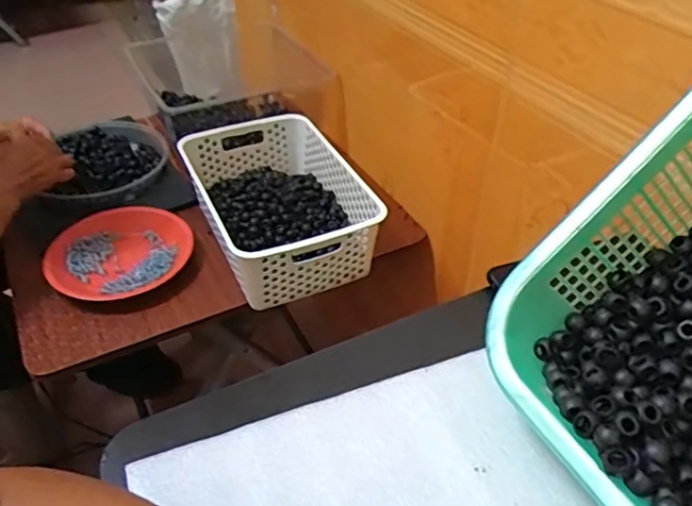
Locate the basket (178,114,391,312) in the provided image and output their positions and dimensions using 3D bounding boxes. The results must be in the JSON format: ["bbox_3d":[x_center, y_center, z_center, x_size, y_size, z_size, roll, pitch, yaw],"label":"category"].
[{"bbox_3d":[-0.095,-0.073,0.865,0.204,0.095,0.308,-18,44,-19],"label":"basket"}]

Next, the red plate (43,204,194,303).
[{"bbox_3d":[-0.313,-0.001,0.856,0.186,0.034,0.190,0,41,0],"label":"red plate"}]

